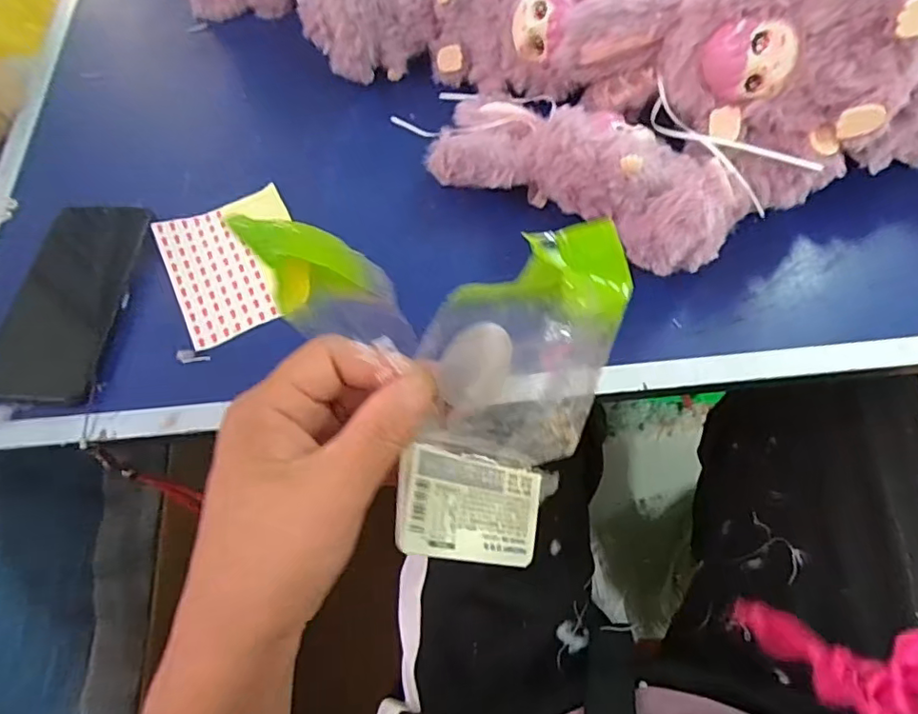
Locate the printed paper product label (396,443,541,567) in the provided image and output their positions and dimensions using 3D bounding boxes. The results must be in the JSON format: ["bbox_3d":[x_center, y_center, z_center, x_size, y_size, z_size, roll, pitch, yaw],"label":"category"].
[{"bbox_3d":[0.007,0.062,0.236,0.072,0.004,0.041,21,67,-35],"label":"printed paper product label"}]

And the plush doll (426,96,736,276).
[{"bbox_3d":[0.085,-0.139,0.412,0.227,0.079,0.085,32,70,17],"label":"plush doll"}]

